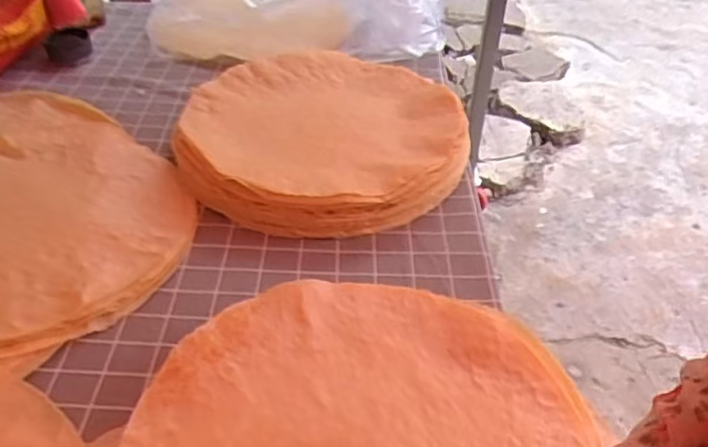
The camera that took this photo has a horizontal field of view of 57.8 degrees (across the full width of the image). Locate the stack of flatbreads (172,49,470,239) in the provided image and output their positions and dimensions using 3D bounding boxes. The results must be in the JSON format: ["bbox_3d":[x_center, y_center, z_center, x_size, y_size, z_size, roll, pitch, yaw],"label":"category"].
[{"bbox_3d":[-0.038,-0.119,0.824,0.356,0.057,0.354,6,38,3],"label":"stack of flatbreads"}]

